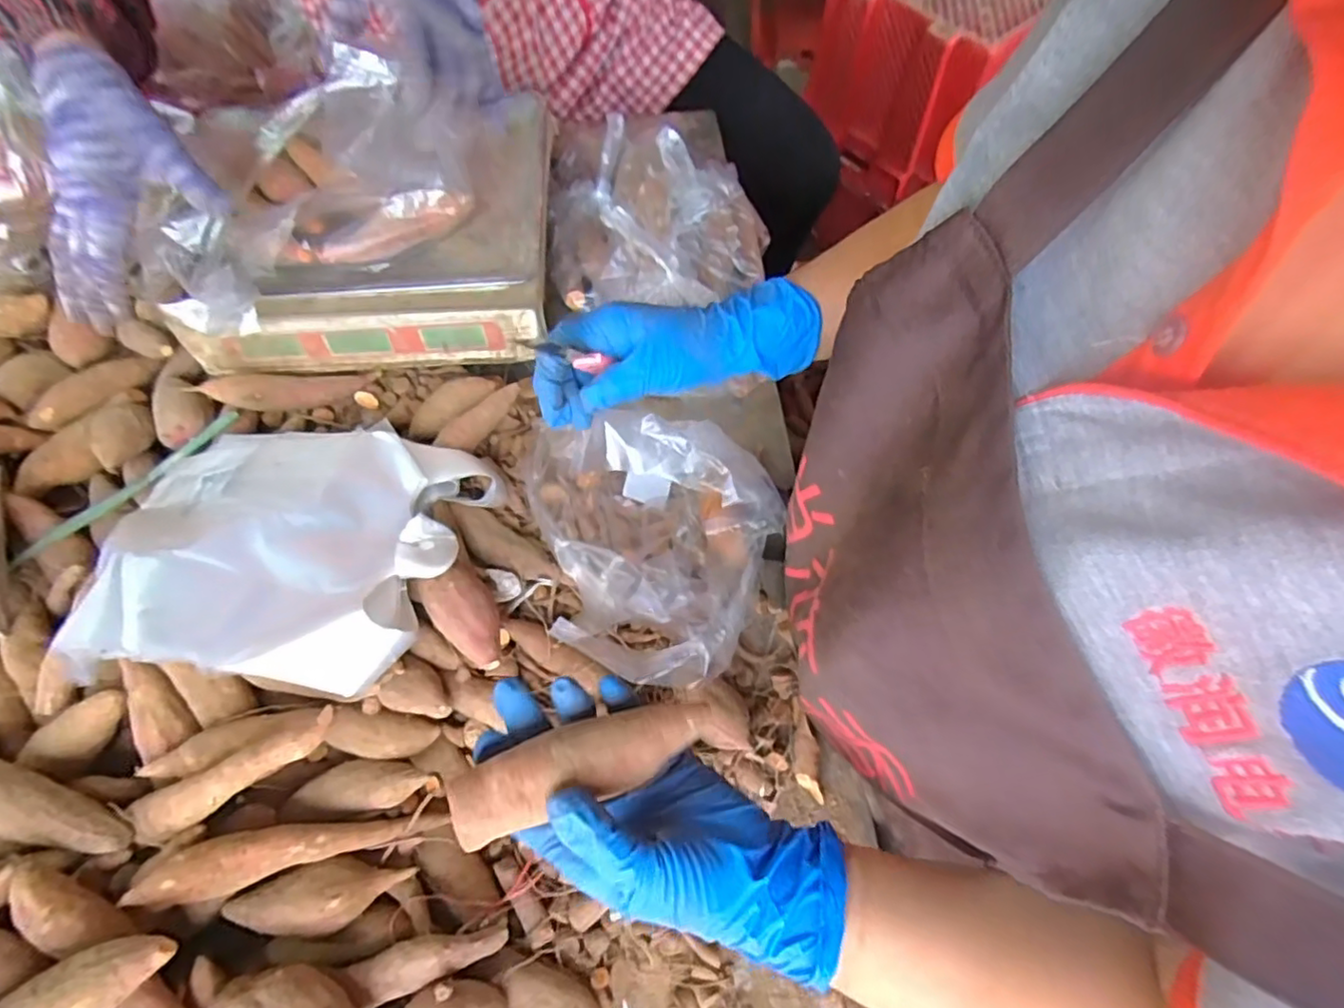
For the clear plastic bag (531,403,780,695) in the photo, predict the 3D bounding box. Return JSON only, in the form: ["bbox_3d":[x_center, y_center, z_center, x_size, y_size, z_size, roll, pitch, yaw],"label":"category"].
[{"bbox_3d":[-0.008,0.030,0.470,0.171,0.102,0.197,-11,66,-4],"label":"clear plastic bag"}]

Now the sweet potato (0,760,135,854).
[{"bbox_3d":[-0.390,0.181,0.383,0.141,0.027,0.031,14,67,7],"label":"sweet potato"}]

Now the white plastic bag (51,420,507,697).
[{"bbox_3d":[-0.283,0.025,0.466,0.273,0.062,0.231,6,43,-7],"label":"white plastic bag"}]

